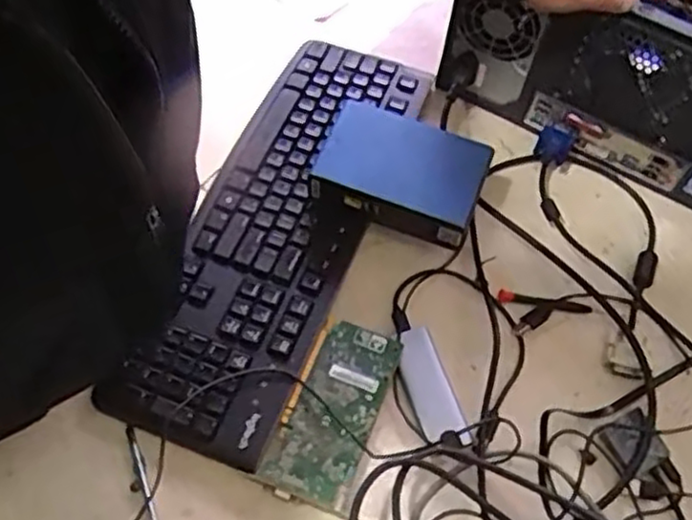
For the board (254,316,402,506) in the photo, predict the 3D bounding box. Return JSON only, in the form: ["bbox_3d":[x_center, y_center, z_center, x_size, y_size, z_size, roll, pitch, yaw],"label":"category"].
[{"bbox_3d":[-0.012,0.119,0.579,0.064,0.015,0.143,21,61,8],"label":"board"}]

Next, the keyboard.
[{"bbox_3d":[-0.057,-0.026,0.651,0.158,0.038,0.404,22,61,9],"label":"keyboard"}]

